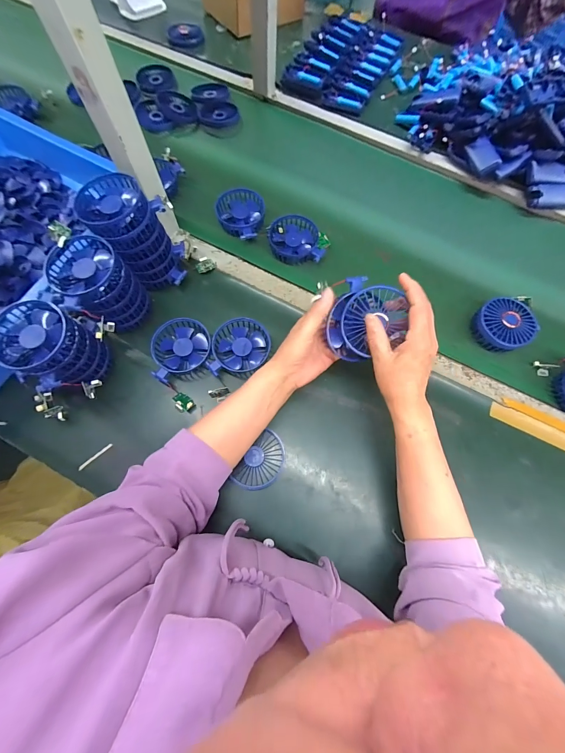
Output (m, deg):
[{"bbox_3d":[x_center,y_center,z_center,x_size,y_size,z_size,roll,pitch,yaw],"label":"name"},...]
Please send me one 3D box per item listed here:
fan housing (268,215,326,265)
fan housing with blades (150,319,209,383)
[{"bbox_3d":[0.024,-0.249,0.554,0.095,0.026,0.093,4,71,-1],"label":"fan housing"},{"bbox_3d":[-0.159,-0.045,0.485,0.086,0.032,0.093,-13,72,-7],"label":"fan housing with blades"}]

